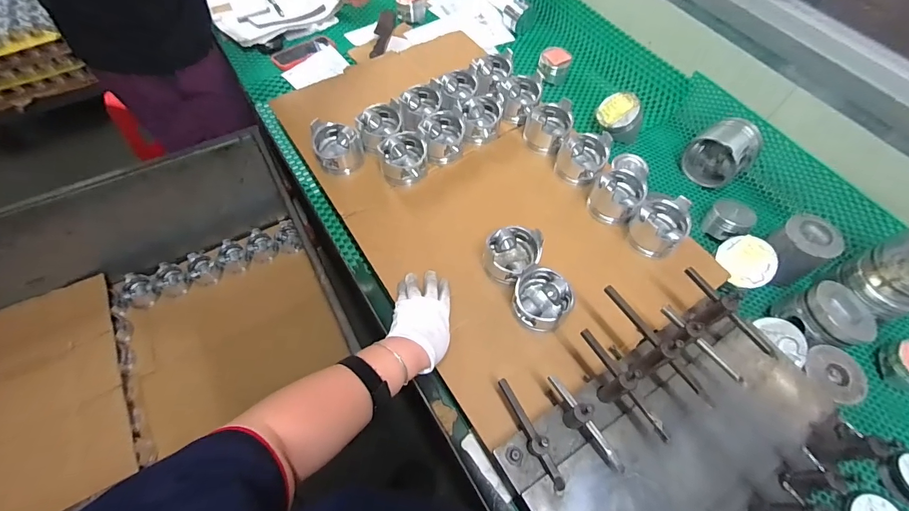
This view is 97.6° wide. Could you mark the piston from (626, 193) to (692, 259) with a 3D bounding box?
[{"bbox_3d":[0.351,-0.055,0.675,0.085,0.078,0.088,1,61,-2],"label":"piston"}]

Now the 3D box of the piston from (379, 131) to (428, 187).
[{"bbox_3d":[-0.095,-0.180,0.747,0.088,0.067,0.091,-13,62,-9],"label":"piston"}]

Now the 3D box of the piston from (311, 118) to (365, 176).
[{"bbox_3d":[-0.218,-0.202,0.747,0.088,0.068,0.083,-14,63,-10],"label":"piston"}]

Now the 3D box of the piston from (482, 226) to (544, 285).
[{"bbox_3d":[0.091,-0.001,0.643,0.085,0.075,0.088,1,61,-2],"label":"piston"}]

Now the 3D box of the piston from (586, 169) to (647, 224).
[{"bbox_3d":[0.292,-0.107,0.723,0.083,0.057,0.084,1,61,-2],"label":"piston"}]

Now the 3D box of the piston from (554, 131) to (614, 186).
[{"bbox_3d":[0.242,-0.185,0.756,0.087,0.078,0.083,27,63,12],"label":"piston"}]

